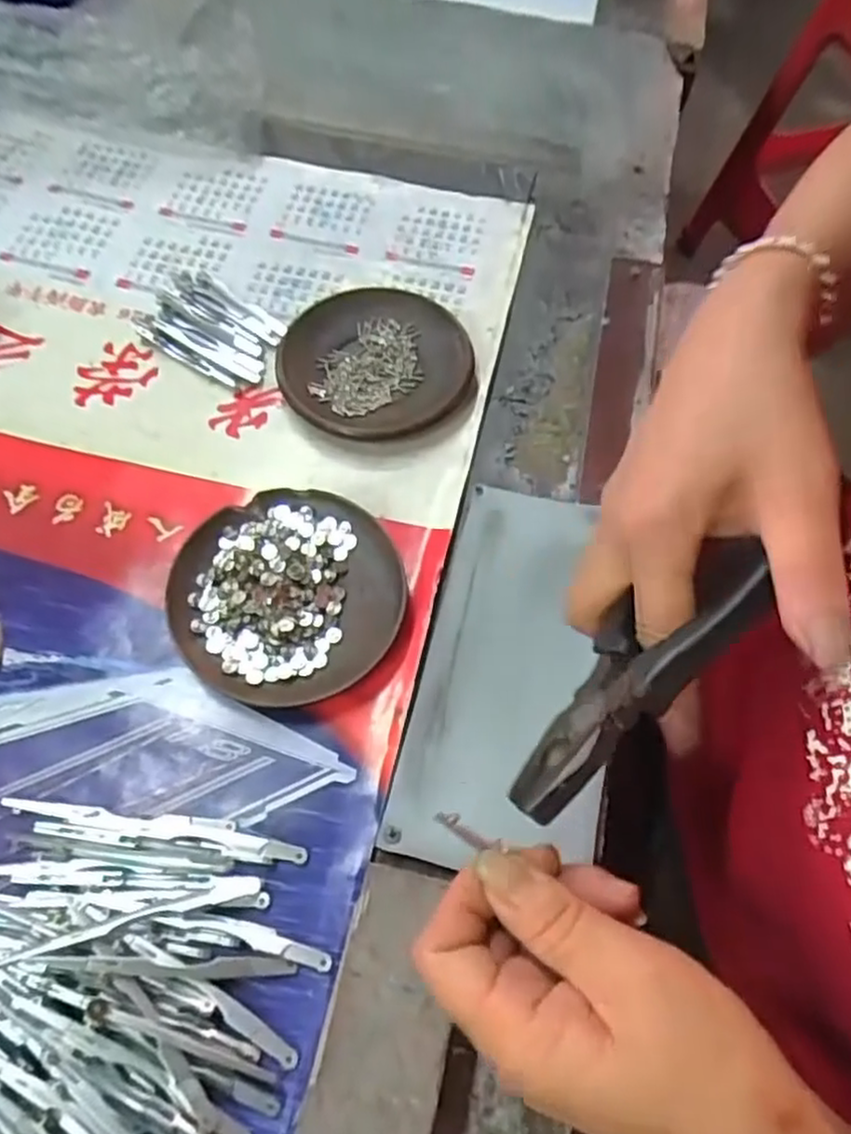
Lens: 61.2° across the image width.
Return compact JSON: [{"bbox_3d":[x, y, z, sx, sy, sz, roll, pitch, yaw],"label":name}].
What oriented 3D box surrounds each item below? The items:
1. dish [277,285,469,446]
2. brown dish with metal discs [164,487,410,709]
[{"bbox_3d":[-0.031,-0.125,0.432,0.109,0.023,0.115,1,63,-1],"label":"dish"},{"bbox_3d":[-0.070,0.012,0.369,0.113,0.016,0.116,1,63,-1],"label":"brown dish with metal discs"}]

